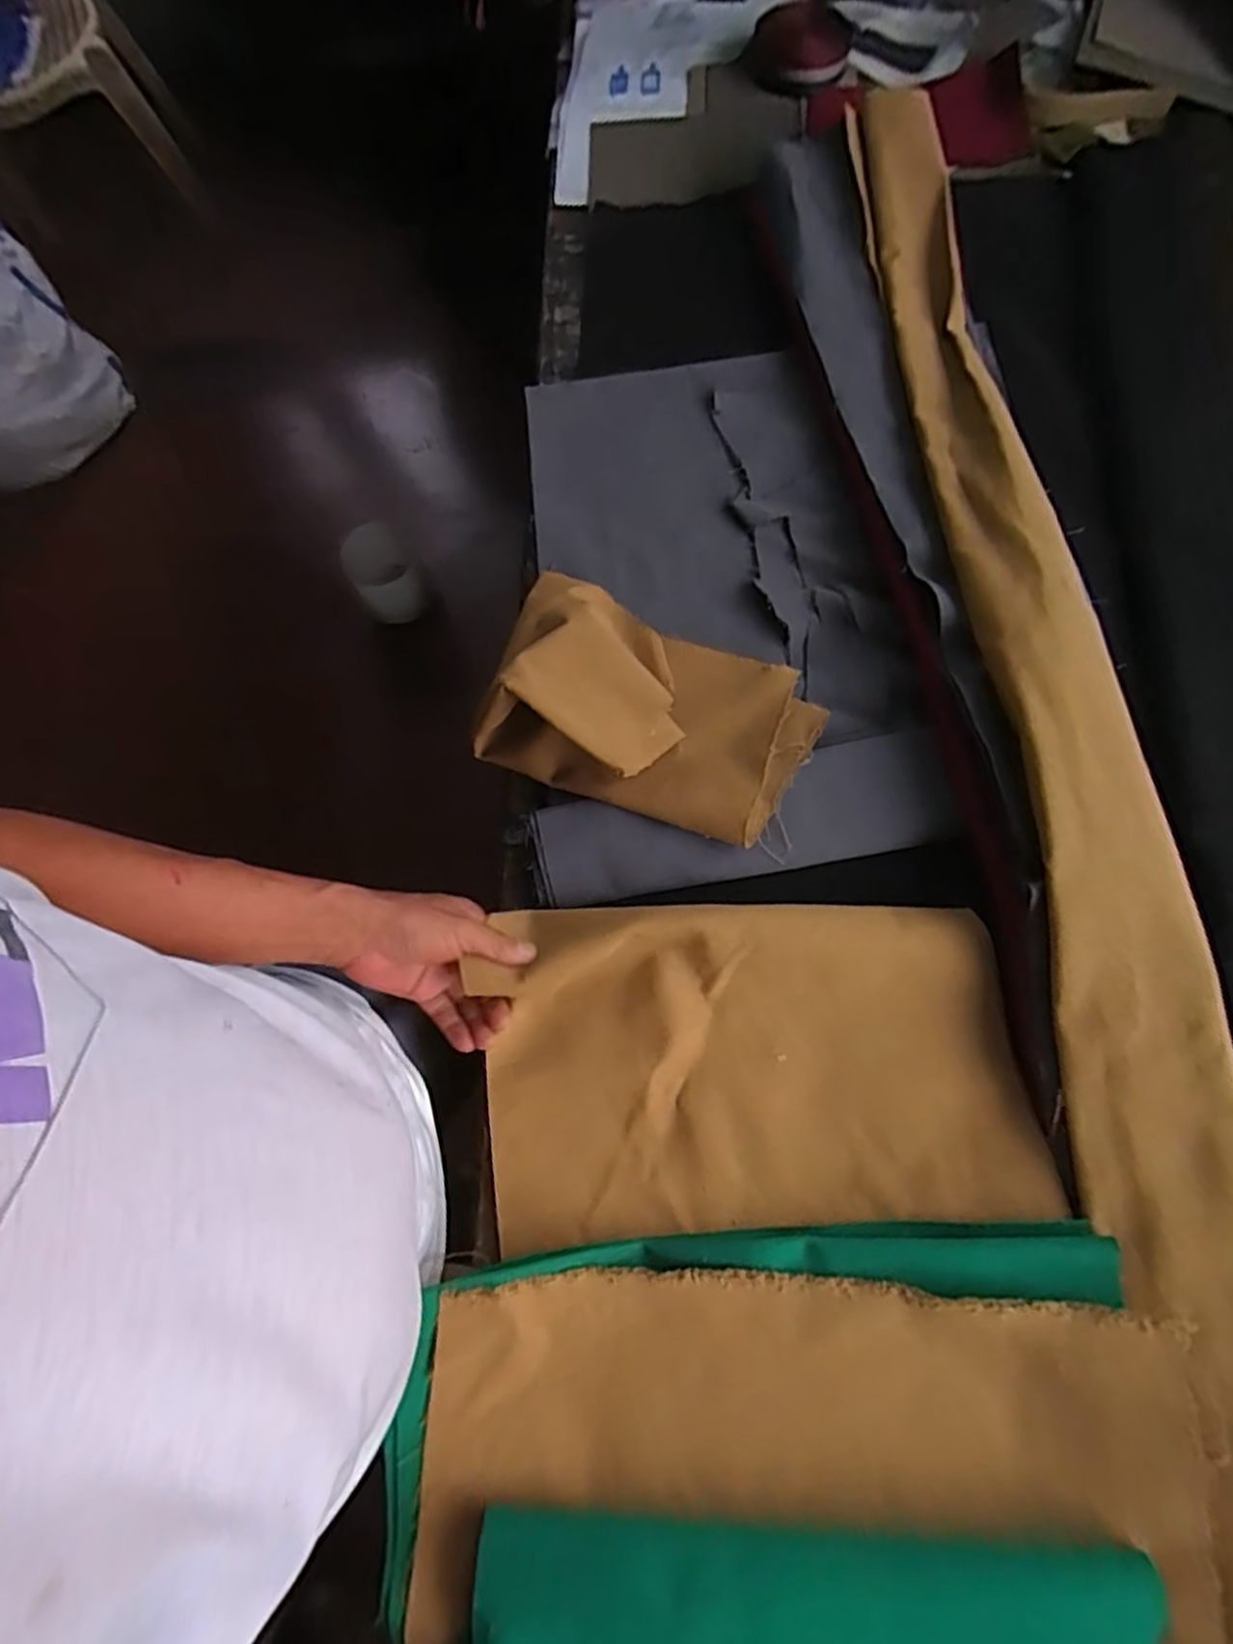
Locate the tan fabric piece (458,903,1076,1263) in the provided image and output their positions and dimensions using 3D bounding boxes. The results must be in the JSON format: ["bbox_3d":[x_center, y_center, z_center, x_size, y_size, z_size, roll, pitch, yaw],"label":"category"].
[{"bbox_3d":[0.095,0.166,0.513,0.370,0.064,0.219,-5,71,1],"label":"tan fabric piece"}]

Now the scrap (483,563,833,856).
[{"bbox_3d":[0.022,-0.099,0.554,0.258,0.075,0.170,22,76,11],"label":"scrap"}]

